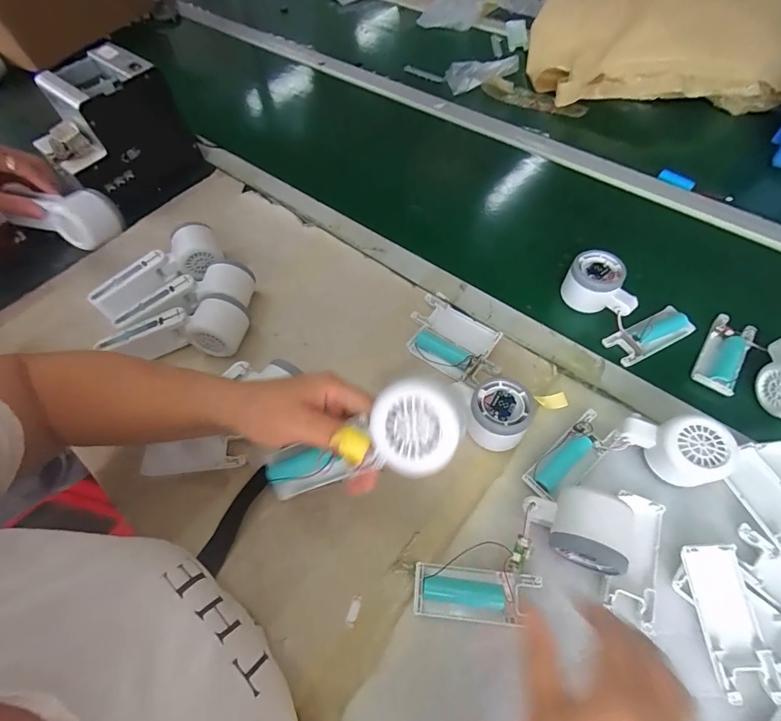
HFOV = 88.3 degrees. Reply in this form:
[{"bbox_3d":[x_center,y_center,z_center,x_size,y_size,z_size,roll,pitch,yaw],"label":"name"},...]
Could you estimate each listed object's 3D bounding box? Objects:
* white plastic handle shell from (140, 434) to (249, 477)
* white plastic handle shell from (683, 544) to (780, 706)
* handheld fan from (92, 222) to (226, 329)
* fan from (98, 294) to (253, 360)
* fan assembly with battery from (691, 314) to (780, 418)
[{"bbox_3d":[-0.200,0.099,0.417,0.099,0.023,0.031,-9,58,-2],"label":"white plastic handle shell"},{"bbox_3d":[0.266,0.201,0.314,0.041,0.016,0.103,-4,69,-2],"label":"white plastic handle shell"},{"bbox_3d":[-0.299,-0.116,0.519,0.164,0.049,0.057,-35,63,-17],"label":"handheld fan"},{"bbox_3d":[-0.242,-0.034,0.476,0.148,0.058,0.065,-8,59,-2],"label":"fan"},{"bbox_3d":[0.403,0.007,0.421,0.124,0.052,0.092,37,67,22],"label":"fan assembly with battery"}]

